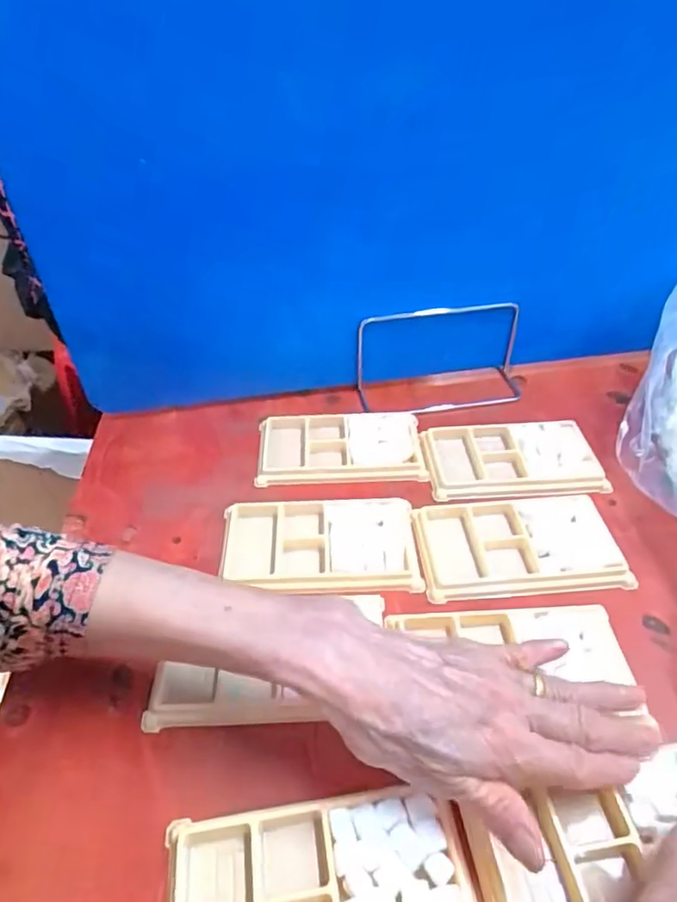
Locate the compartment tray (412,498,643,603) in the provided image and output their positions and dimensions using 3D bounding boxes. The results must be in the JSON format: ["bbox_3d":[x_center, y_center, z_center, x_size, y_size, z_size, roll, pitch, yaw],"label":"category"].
[{"bbox_3d":[0.125,0.065,0.402,0.134,0.009,0.076,-3,41,-1],"label":"compartment tray"}]

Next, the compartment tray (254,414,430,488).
[{"bbox_3d":[0.001,-0.003,0.480,0.135,0.012,0.075,-2,41,0],"label":"compartment tray"}]

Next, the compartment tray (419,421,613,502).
[{"bbox_3d":[0.140,0.007,0.466,0.132,0.009,0.080,-3,41,-1],"label":"compartment tray"}]

